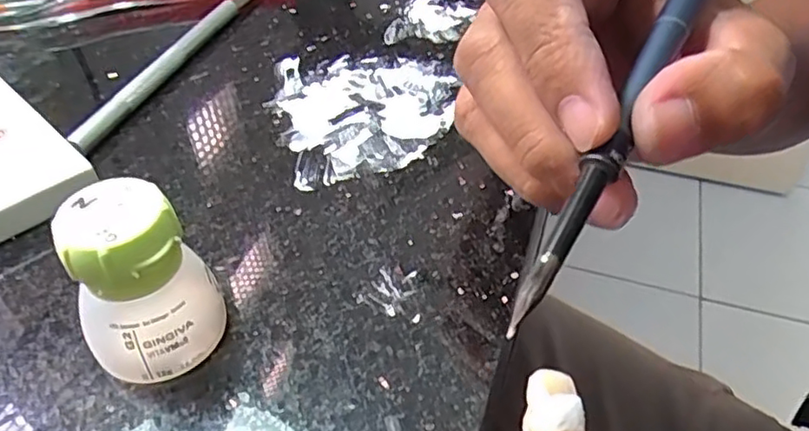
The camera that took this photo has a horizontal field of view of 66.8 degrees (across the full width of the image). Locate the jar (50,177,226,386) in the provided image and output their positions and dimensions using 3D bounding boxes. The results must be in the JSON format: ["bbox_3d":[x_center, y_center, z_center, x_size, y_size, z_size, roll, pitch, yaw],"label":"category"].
[{"bbox_3d":[-0.061,0.016,0.146,0.028,0.044,0.026,1,44,-1],"label":"jar"}]

